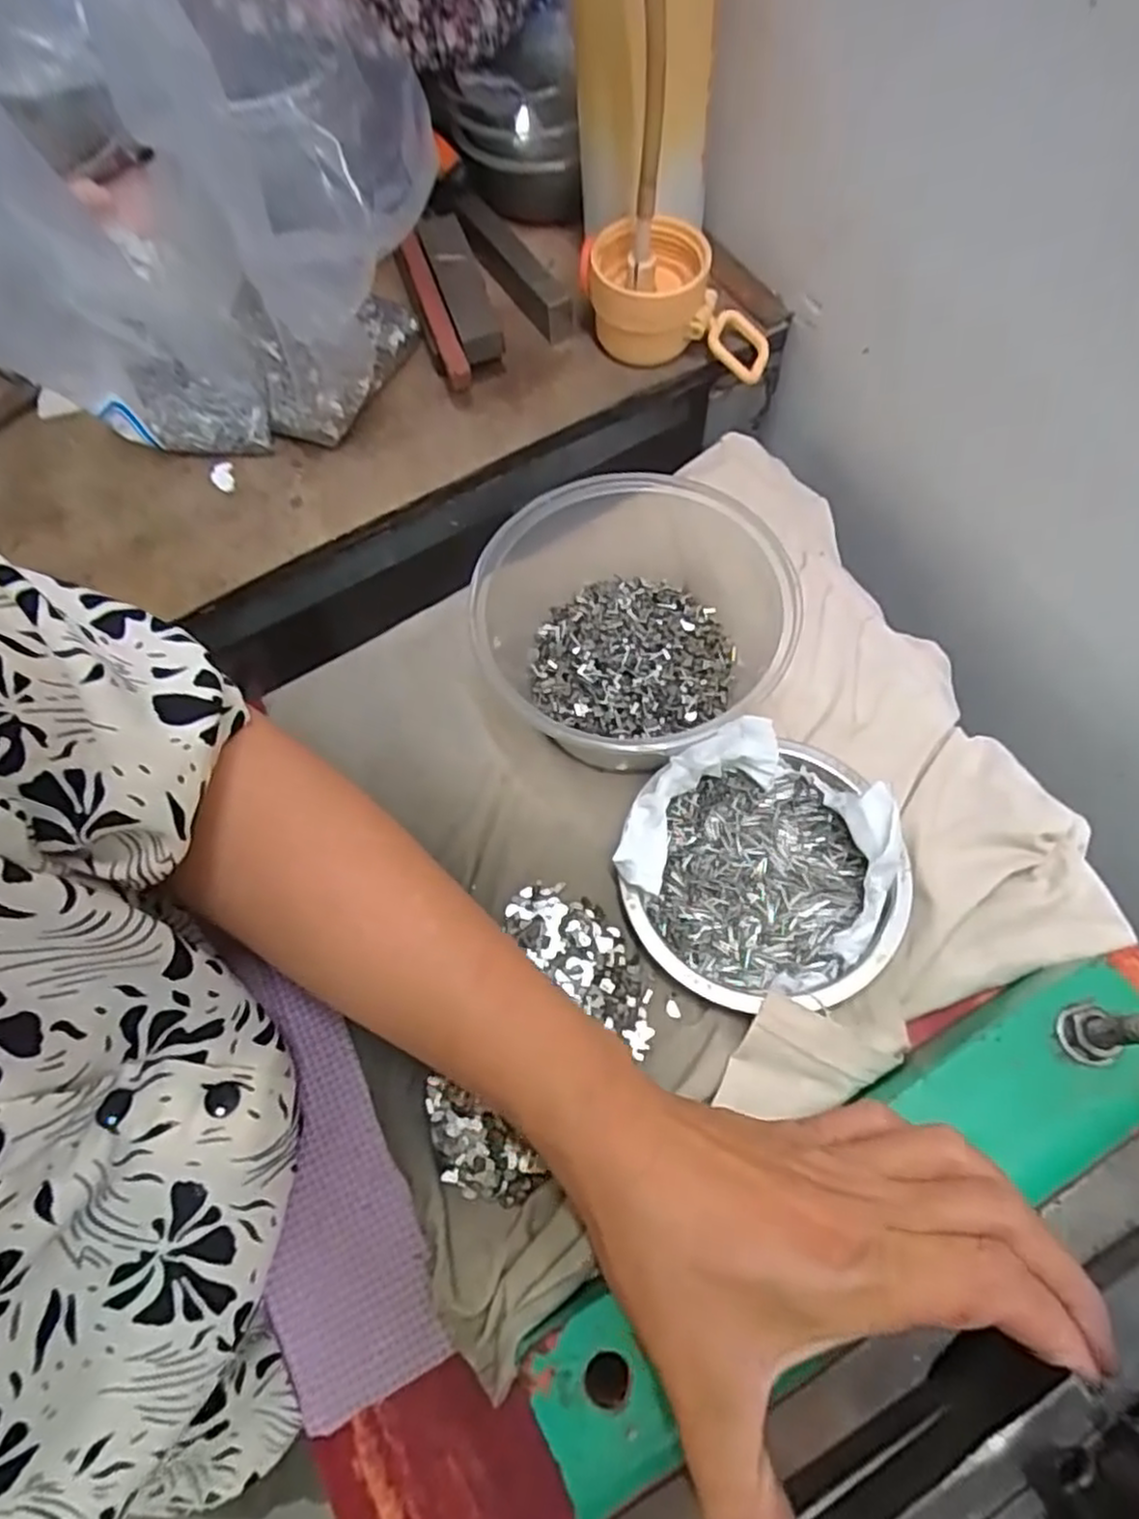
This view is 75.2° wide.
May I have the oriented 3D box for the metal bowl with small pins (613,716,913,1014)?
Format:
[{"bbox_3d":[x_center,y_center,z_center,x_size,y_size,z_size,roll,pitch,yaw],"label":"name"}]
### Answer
[{"bbox_3d":[0.083,0.047,0.325,0.117,0.032,0.118,-1,67,3],"label":"metal bowl with small pins"}]

